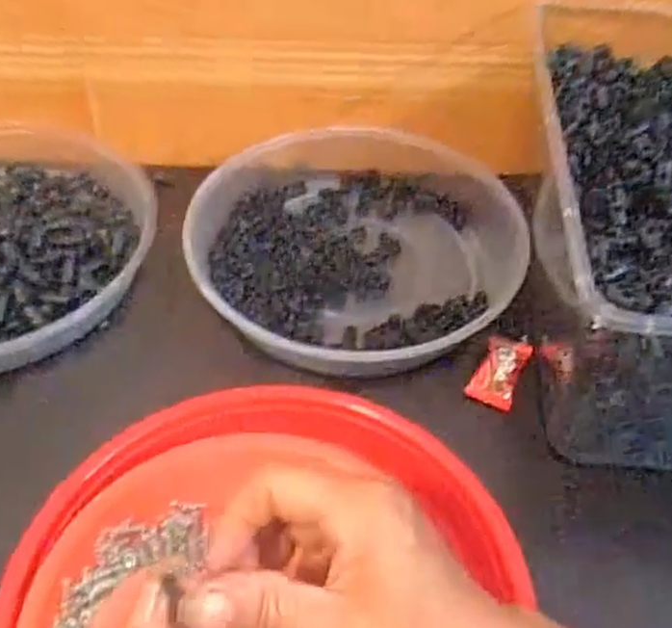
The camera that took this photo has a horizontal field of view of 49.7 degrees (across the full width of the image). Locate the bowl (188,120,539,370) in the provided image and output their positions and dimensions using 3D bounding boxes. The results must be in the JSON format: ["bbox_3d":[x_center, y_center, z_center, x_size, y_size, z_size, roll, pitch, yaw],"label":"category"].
[{"bbox_3d":[0.015,-0.064,0.521,0.226,0.039,0.258,3,48,0],"label":"bowl"}]

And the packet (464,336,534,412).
[{"bbox_3d":[0.103,0.034,0.454,0.027,0.007,0.055,21,51,15],"label":"packet"}]

